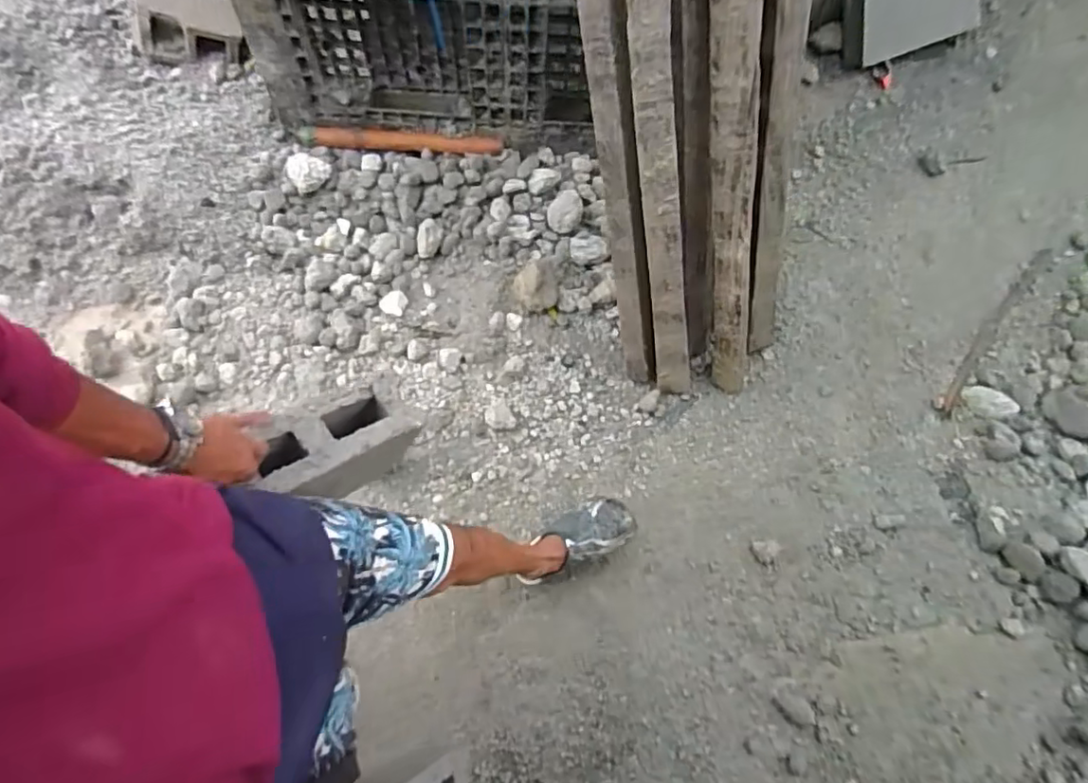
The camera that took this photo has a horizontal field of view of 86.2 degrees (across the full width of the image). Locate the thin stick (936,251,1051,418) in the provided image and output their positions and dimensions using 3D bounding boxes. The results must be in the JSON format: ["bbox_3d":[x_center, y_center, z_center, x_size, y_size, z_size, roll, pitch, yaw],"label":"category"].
[{"bbox_3d":[1.135,-0.166,1.460,0.039,0.014,0.621,40,77,13],"label":"thin stick"}]

